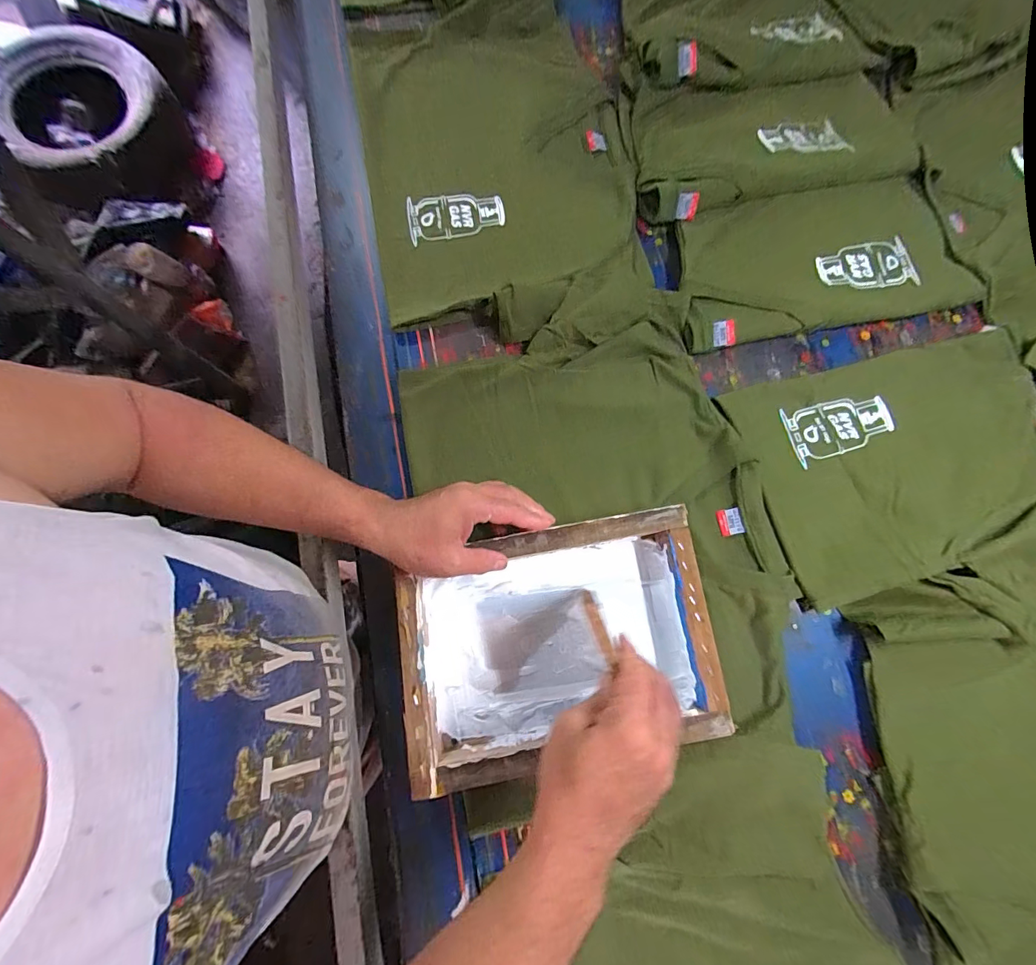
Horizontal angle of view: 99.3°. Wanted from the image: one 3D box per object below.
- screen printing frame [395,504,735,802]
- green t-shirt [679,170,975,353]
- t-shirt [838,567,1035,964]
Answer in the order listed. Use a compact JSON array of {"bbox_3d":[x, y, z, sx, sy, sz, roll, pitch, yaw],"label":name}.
[{"bbox_3d":[0.038,0.159,0.451,0.302,0.048,0.215,-10,78,-3],"label":"screen printing frame"},{"bbox_3d":[0.378,-0.288,0.563,0.360,0.017,0.191,-10,78,-3],"label":"green t-shirt"},{"bbox_3d":[0.541,0.252,0.433,0.354,0.036,0.319,-2,78,-2],"label":"t-shirt"}]

